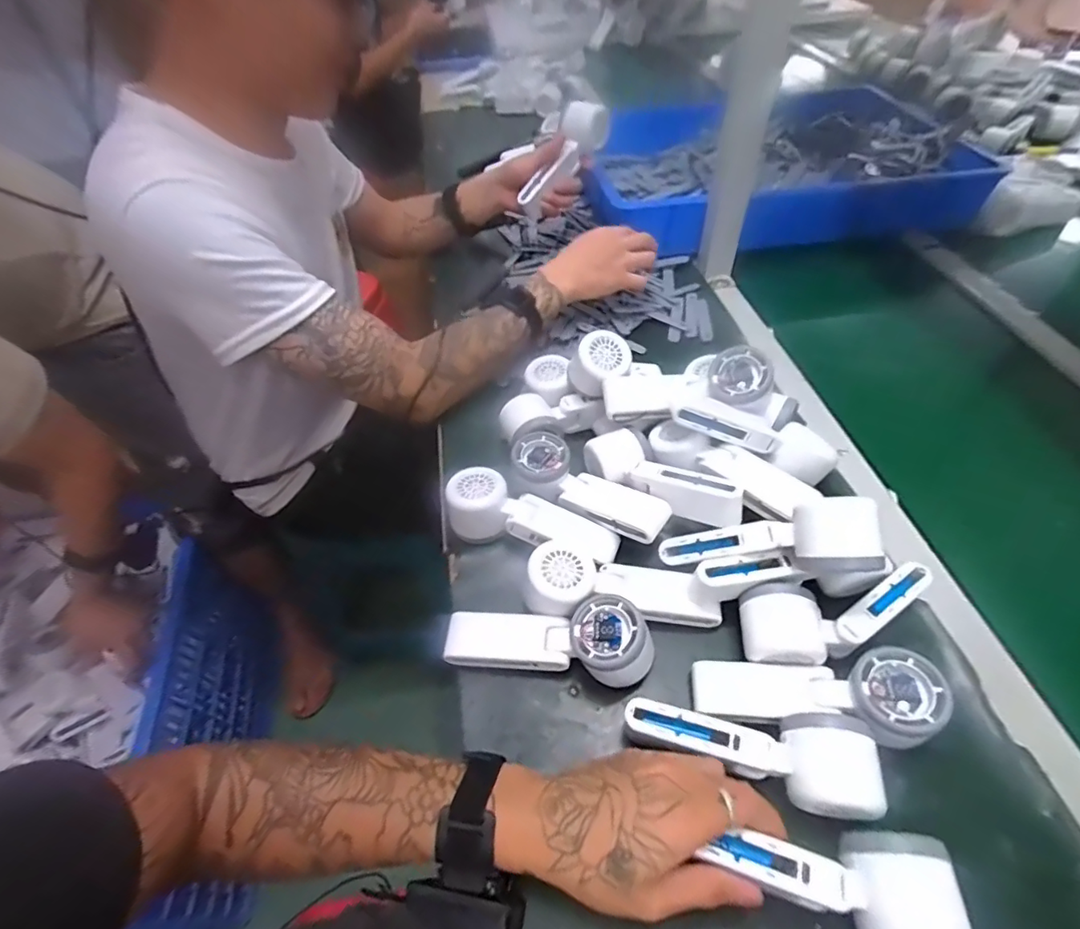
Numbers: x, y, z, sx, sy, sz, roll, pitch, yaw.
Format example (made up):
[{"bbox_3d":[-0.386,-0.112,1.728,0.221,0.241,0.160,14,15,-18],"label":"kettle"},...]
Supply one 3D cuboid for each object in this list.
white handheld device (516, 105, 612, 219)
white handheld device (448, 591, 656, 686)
[{"bbox_3d":[0.033,-0.434,0.738,0.050,0.058,0.160,33,85,26],"label":"white handheld device"},{"bbox_3d":[0.007,0.139,0.427,0.166,0.056,0.059,5,51,7],"label":"white handheld device"}]

